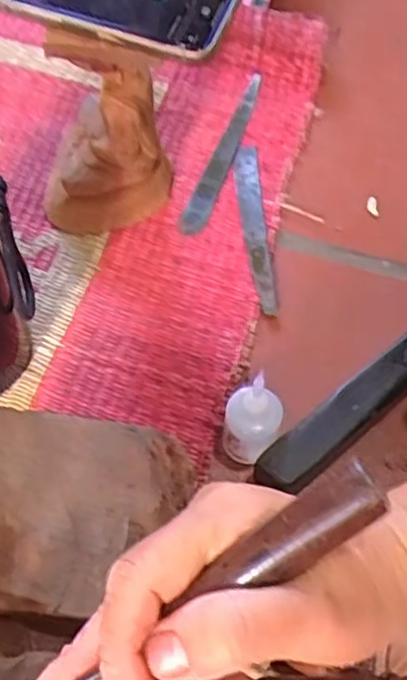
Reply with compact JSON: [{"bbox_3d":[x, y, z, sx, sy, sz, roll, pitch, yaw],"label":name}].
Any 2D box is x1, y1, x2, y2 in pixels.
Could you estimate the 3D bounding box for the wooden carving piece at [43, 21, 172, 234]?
[{"bbox_3d":[-0.072,-0.166,0.526,0.095,0.175,0.091,12,59,3],"label":"wooden carving piece"}]

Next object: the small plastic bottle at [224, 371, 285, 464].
[{"bbox_3d":[0.030,0.049,0.453,0.035,0.084,0.028,27,61,12],"label":"small plastic bottle"}]

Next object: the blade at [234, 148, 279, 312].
[{"bbox_3d":[0.041,-0.094,0.583,0.022,0.009,0.164,-7,61,5],"label":"blade"}]

